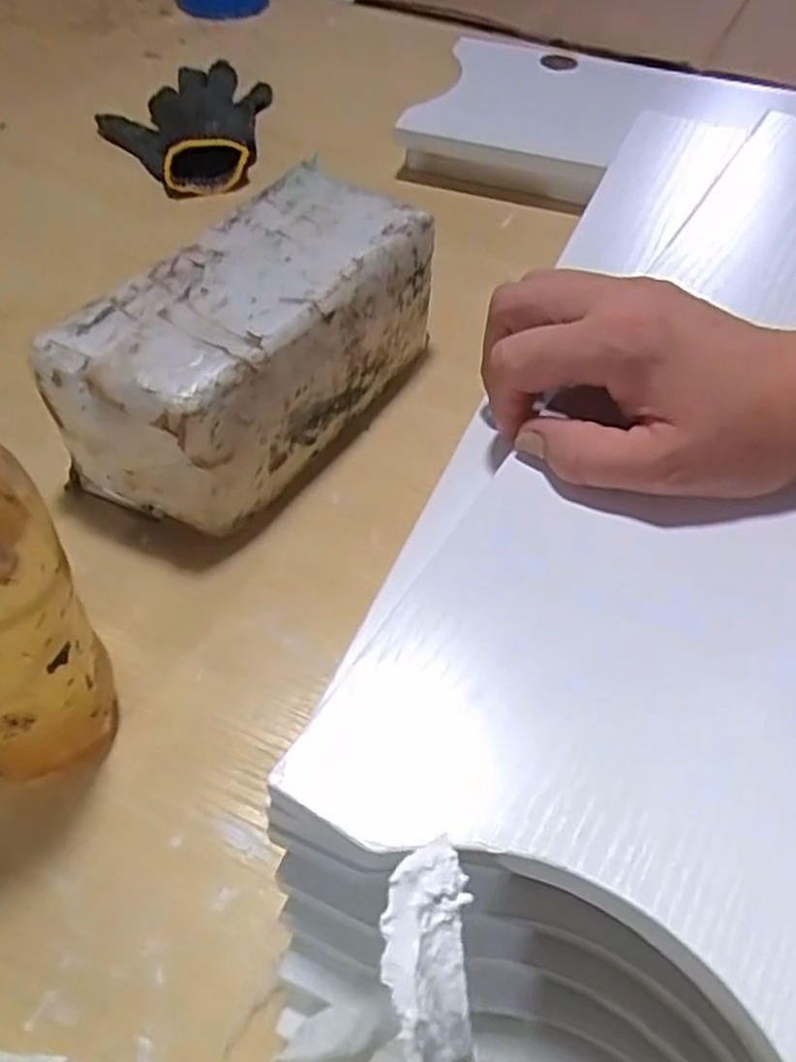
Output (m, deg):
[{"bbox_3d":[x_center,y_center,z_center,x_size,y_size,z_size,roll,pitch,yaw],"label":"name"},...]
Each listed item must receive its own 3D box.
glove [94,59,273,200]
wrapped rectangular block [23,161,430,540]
[{"bbox_3d":[-0.191,-0.370,0.681,0.140,0.039,0.231,2,53,-1],"label":"glove"},{"bbox_3d":[-0.074,-0.099,0.432,0.100,0.105,0.216,29,57,20],"label":"wrapped rectangular block"}]

